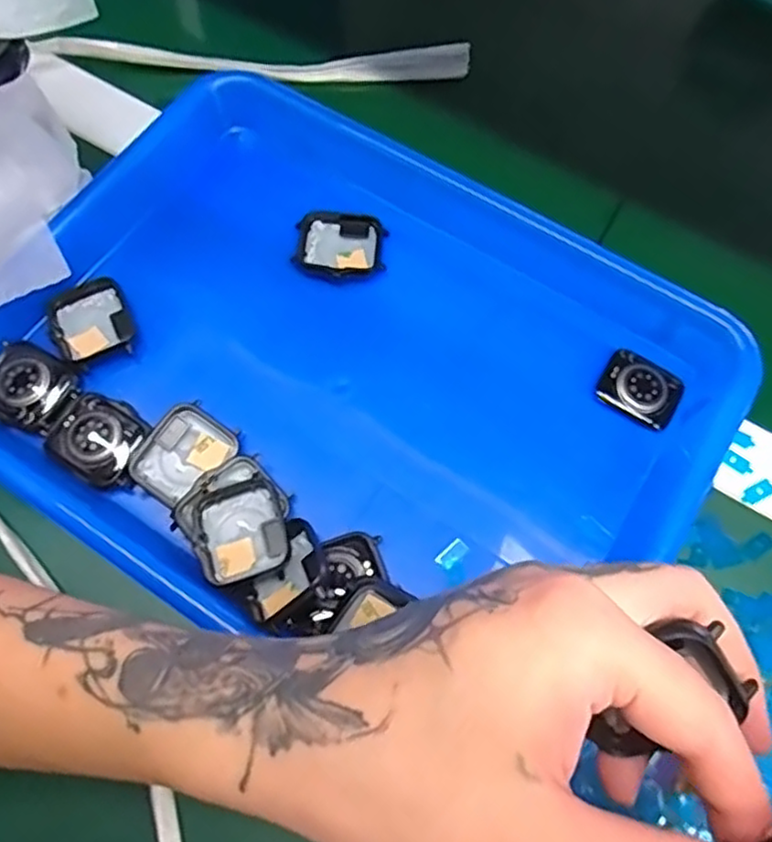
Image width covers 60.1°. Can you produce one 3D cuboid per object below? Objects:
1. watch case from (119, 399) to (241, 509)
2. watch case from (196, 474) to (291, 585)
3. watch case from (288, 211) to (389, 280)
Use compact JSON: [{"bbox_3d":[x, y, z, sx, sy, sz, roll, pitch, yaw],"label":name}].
[{"bbox_3d":[-0.093,0.017,0.306,0.037,0.016,0.047,38,72,13],"label":"watch case"},{"bbox_3d":[-0.063,0.049,0.292,0.037,0.016,0.041,-20,69,-9],"label":"watch case"},{"bbox_3d":[-0.024,-0.091,0.356,0.046,0.013,0.038,6,68,2],"label":"watch case"}]

